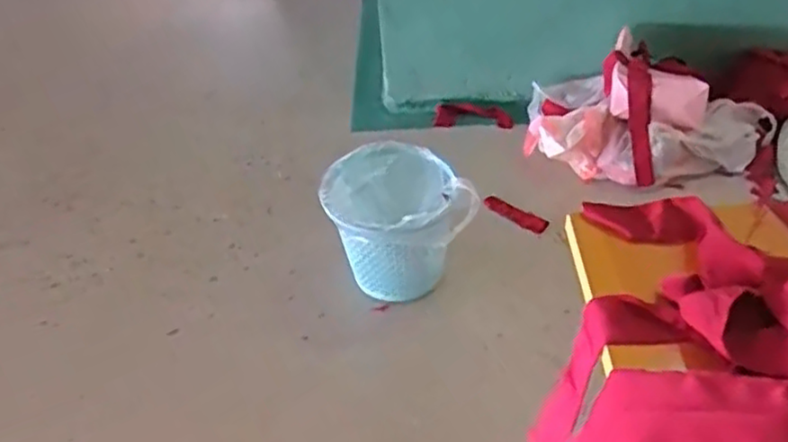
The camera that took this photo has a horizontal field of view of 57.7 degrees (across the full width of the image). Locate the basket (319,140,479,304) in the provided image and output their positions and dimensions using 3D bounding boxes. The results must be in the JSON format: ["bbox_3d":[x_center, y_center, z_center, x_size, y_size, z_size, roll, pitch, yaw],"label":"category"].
[{"bbox_3d":[-0.002,0.012,1.463,0.266,0.240,0.258,-16,43,-13],"label":"basket"}]

